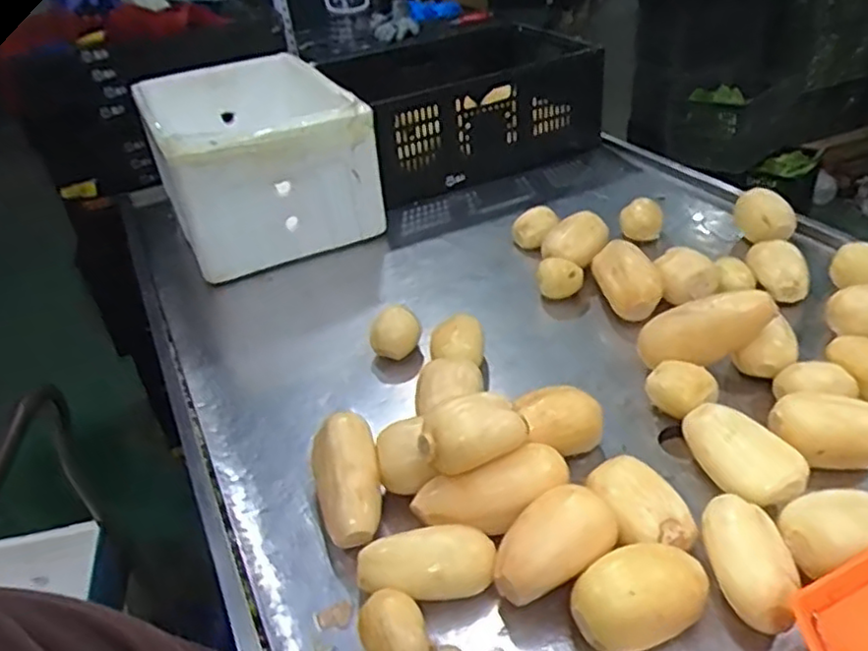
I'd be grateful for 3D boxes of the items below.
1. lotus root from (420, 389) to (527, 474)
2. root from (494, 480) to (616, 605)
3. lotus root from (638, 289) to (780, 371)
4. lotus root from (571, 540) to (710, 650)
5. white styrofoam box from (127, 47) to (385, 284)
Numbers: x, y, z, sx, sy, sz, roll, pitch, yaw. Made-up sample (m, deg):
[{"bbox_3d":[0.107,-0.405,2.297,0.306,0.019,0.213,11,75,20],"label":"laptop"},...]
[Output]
[{"bbox_3d":[0.038,0.111,0.723,0.106,0.060,0.061,-12,36,-9],"label":"lotus root"},{"bbox_3d":[0.116,0.215,0.673,0.130,0.068,0.083,-30,47,-6],"label":"root"},{"bbox_3d":[0.353,0.008,0.894,0.176,0.072,0.065,-22,26,30],"label":"lotus root"},{"bbox_3d":[0.190,0.256,0.629,0.122,0.081,0.073,-16,36,-14],"label":"lotus root"},{"bbox_3d":[-0.351,-0.332,1.376,0.361,0.286,0.494,-19,37,-18],"label":"white styrofoam box"}]

